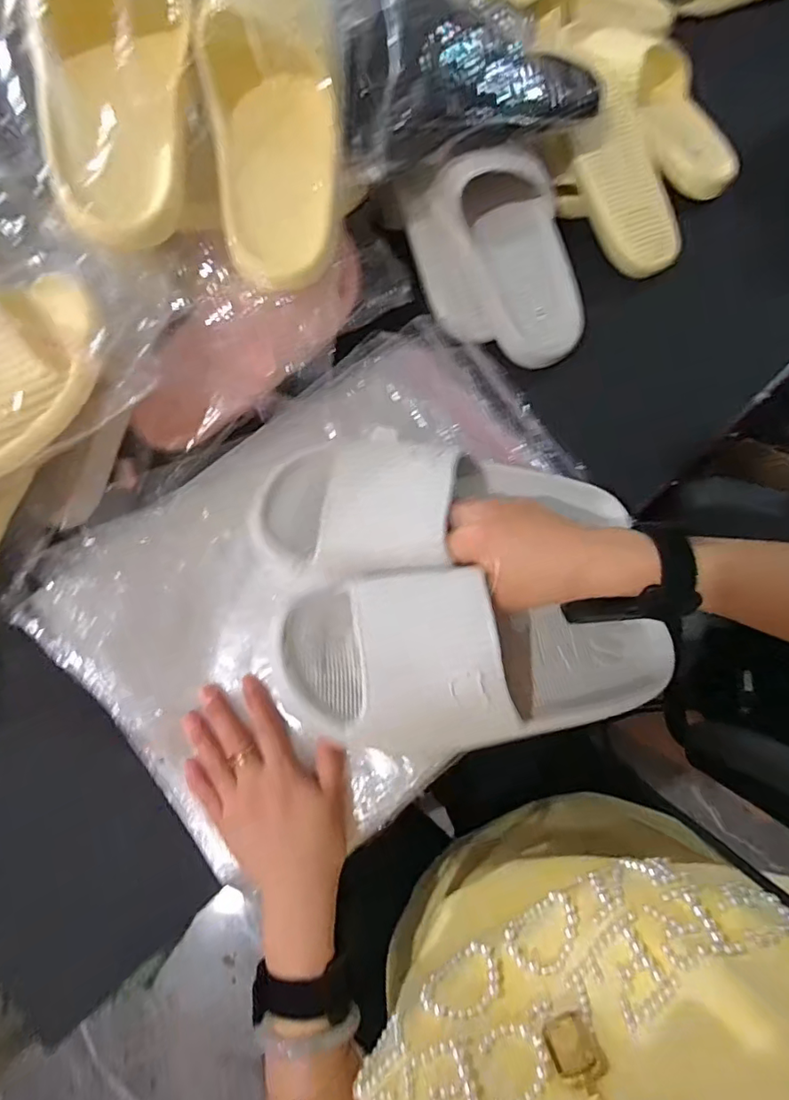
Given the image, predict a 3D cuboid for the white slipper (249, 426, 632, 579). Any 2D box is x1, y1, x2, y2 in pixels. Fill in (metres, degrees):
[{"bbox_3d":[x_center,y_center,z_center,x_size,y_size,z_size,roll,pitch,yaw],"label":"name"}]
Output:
[{"bbox_3d":[0.039,-0.040,0.387,0.272,0.061,0.108,-7,71,-12],"label":"white slipper"}]

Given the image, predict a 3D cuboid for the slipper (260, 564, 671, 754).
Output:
[{"bbox_3d":[0.071,0.067,0.353,0.280,0.068,0.107,1,70,-15],"label":"slipper"}]

